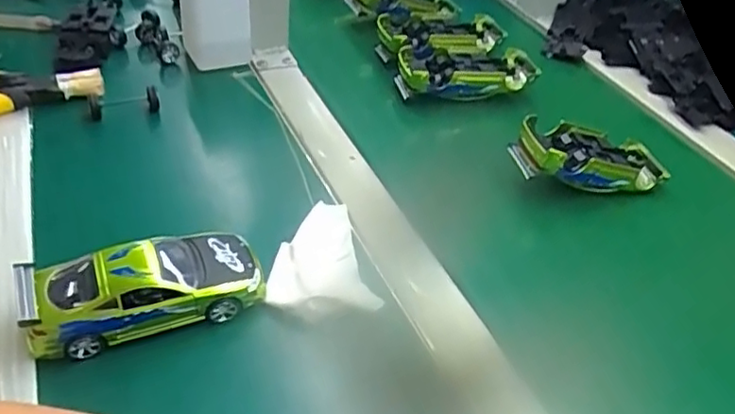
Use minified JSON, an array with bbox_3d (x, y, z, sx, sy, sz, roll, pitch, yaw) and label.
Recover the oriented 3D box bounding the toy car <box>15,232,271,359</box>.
[{"bbox_3d":[-0.130,0.046,0.369,0.132,0.042,0.052,-12,46,-20],"label":"toy car"}]

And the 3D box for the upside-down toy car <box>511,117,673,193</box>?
[{"bbox_3d":[0.182,-0.040,0.521,0.135,0.034,0.051,5,39,-22],"label":"upside-down toy car"}]

